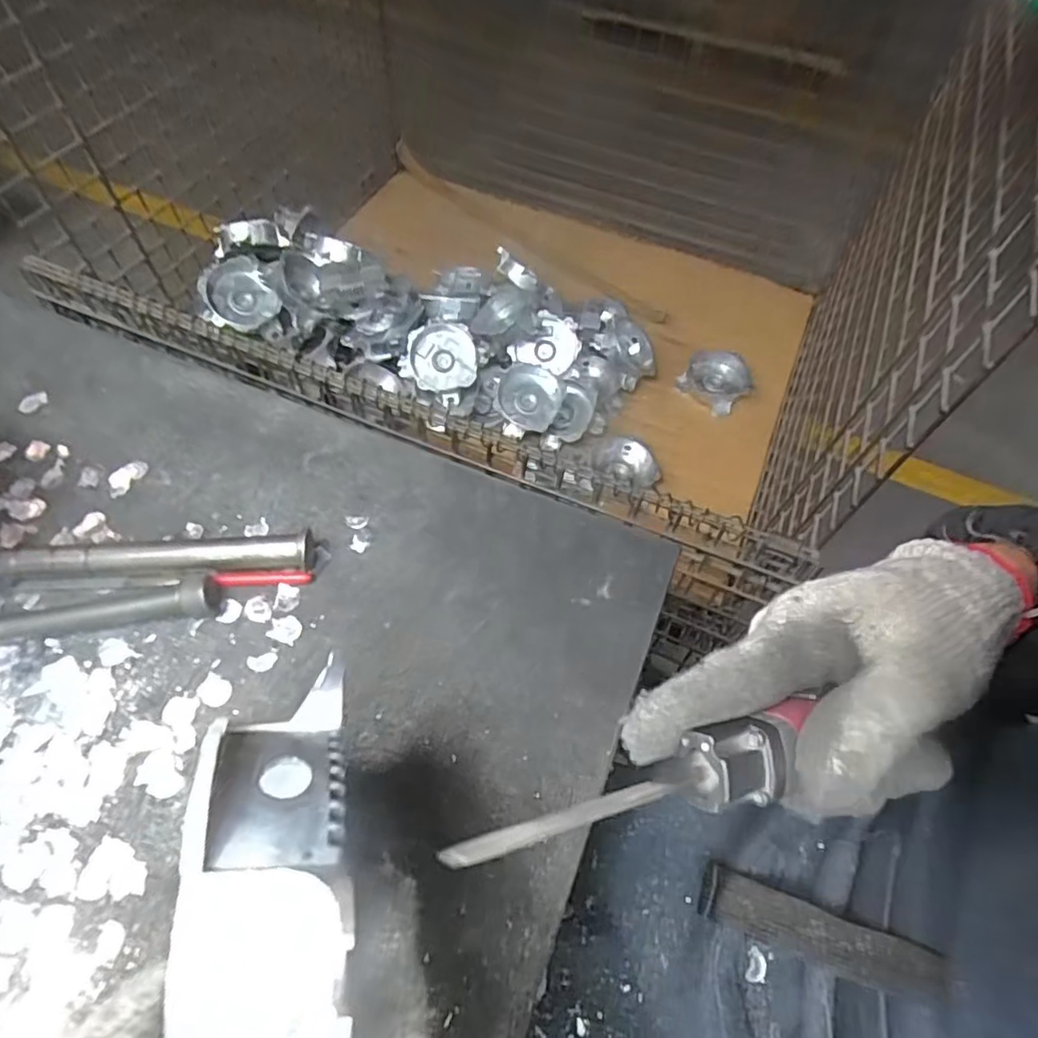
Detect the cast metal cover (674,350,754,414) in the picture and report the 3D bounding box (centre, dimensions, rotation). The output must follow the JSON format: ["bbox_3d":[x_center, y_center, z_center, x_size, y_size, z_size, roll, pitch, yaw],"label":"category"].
[{"bbox_3d":[0.412,-0.287,1.304,0.138,0.050,0.140,35,64,17],"label":"cast metal cover"}]

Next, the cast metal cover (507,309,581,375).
[{"bbox_3d":[0.052,-0.348,1.236,0.134,0.102,0.070,11,60,4],"label":"cast metal cover"}]

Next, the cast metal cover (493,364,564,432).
[{"bbox_3d":[0.017,-0.228,1.179,0.122,0.040,0.118,21,85,-3],"label":"cast metal cover"}]

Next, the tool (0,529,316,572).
[{"bbox_3d":[-0.218,0.025,0.374,0.184,0.022,0.020,-3,60,-4],"label":"tool"}]

